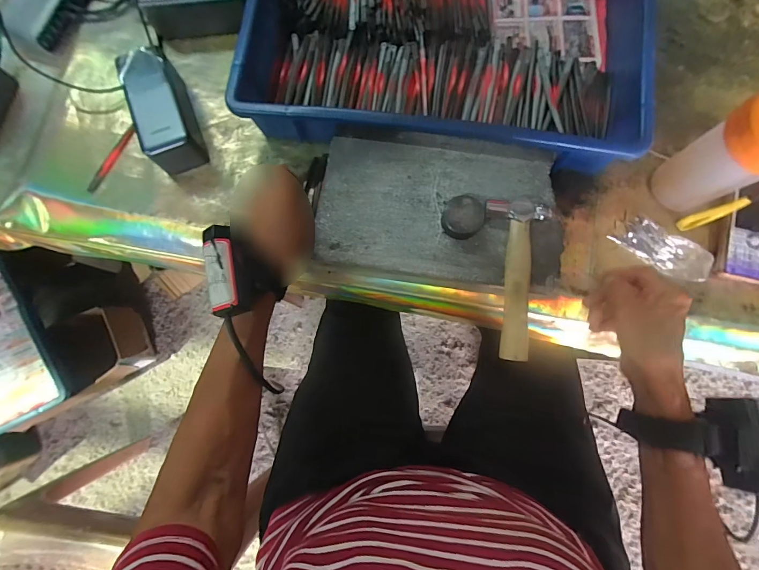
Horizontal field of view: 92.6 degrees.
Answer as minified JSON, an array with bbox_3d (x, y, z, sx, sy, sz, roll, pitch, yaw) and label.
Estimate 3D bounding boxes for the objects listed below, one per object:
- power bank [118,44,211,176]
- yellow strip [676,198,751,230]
[{"bbox_3d":[-0.247,-0.199,0.418,0.053,0.053,0.129,-22,80,-2],"label":"power bank"},{"bbox_3d":[0.334,-0.070,0.369,0.007,0.079,0.013,-13,80,0],"label":"yellow strip"}]

